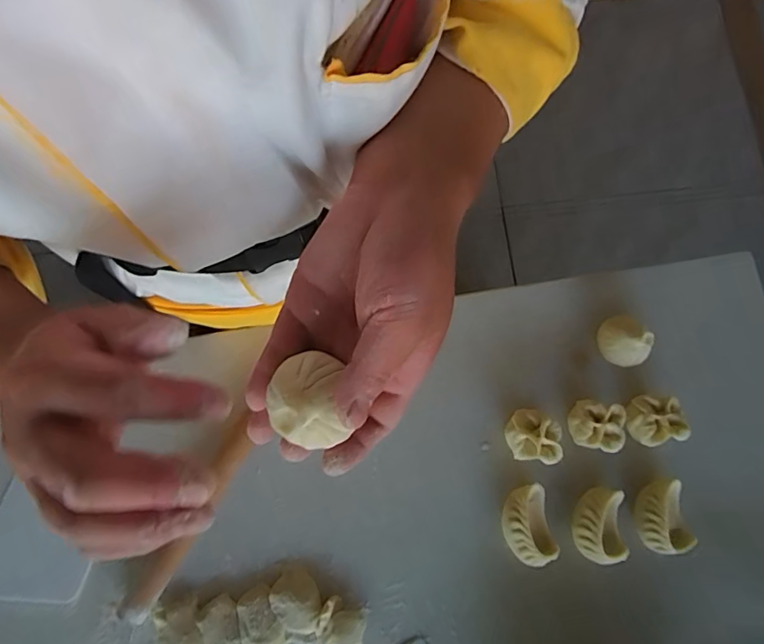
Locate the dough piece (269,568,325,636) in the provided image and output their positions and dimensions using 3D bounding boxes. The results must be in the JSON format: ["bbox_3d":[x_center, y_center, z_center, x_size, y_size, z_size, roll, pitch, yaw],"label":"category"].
[{"bbox_3d":[-0.076,0.253,0.433,0.040,0.013,0.052,-39,82,-7],"label":"dough piece"}]

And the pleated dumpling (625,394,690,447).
[{"bbox_3d":[0.255,0.092,0.453,0.041,0.042,0.045,0,79,0],"label":"pleated dumpling"}]

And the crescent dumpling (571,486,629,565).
[{"bbox_3d":[0.196,0.184,0.439,0.038,0.031,0.063,2,79,0],"label":"crescent dumpling"}]

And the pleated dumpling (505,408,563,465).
[{"bbox_3d":[0.139,0.106,0.450,0.045,0.040,0.045,7,79,1],"label":"pleated dumpling"}]

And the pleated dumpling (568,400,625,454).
[{"bbox_3d":[0.199,0.097,0.452,0.042,0.040,0.044,3,79,0],"label":"pleated dumpling"}]

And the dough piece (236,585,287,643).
[{"bbox_3d":[-0.109,0.270,0.430,0.036,0.015,0.055,-28,81,-5],"label":"dough piece"}]

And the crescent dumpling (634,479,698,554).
[{"bbox_3d":[0.255,0.178,0.440,0.042,0.028,0.060,-9,79,-2],"label":"crescent dumpling"}]

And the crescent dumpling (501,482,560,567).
[{"bbox_3d":[0.133,0.186,0.441,0.040,0.028,0.067,-7,79,-2],"label":"crescent dumpling"}]

